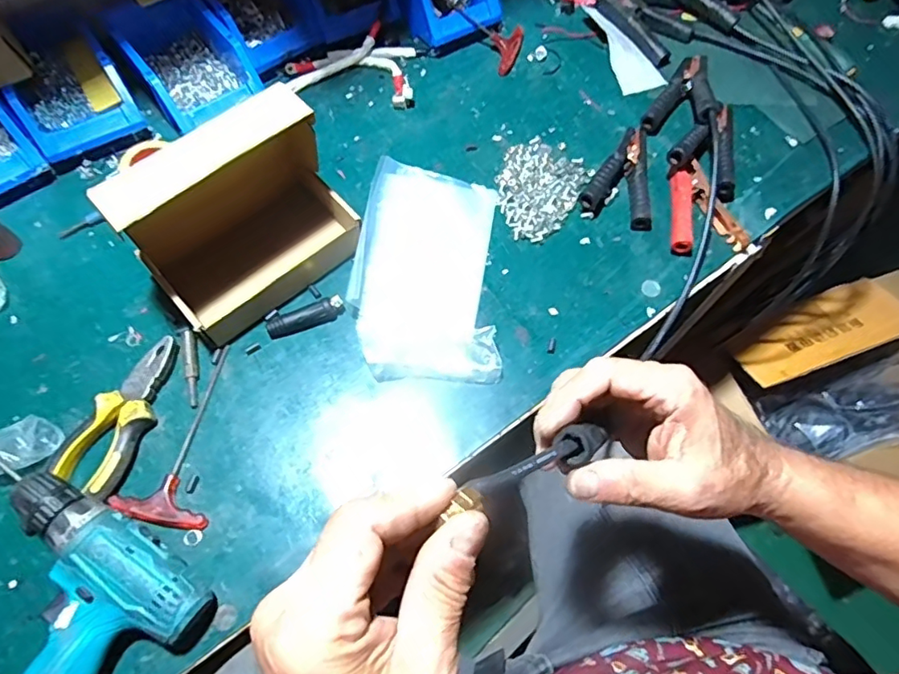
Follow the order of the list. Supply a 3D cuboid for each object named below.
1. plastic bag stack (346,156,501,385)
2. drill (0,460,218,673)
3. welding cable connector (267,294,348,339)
[{"bbox_3d":[-0.026,-0.078,0.603,0.151,0.032,0.257,2,65,-2],"label":"plastic bag stack"},{"bbox_3d":[-0.338,0.210,0.439,0.230,0.058,0.188,39,69,14],"label":"drill"},{"bbox_3d":[-0.153,-0.023,0.578,0.081,0.019,0.021,-18,68,-11],"label":"welding cable connector"}]

